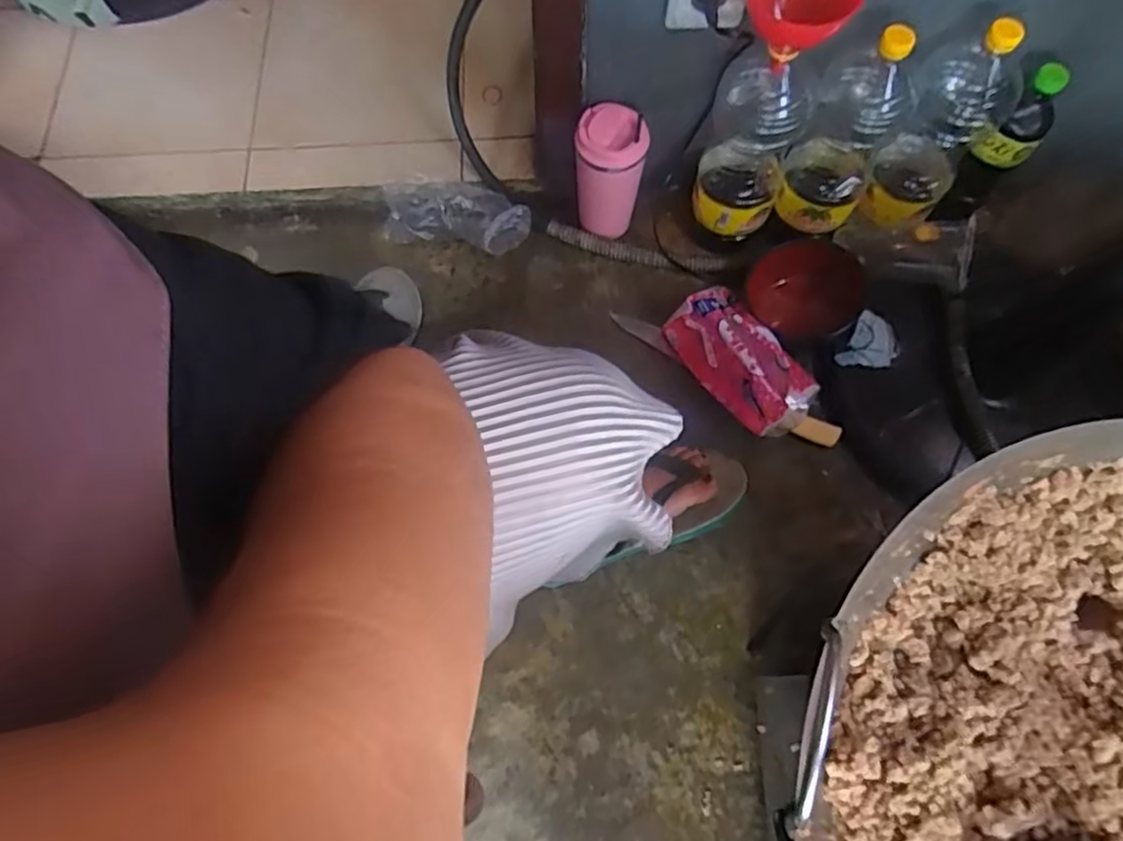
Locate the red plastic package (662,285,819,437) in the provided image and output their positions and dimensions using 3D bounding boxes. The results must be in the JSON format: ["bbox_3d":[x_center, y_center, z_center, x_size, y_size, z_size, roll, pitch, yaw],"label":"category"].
[{"bbox_3d":[0.222,-0.074,0.849,0.095,0.103,0.192,-37,74,-12],"label":"red plastic package"}]

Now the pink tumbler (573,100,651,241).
[{"bbox_3d":[0.059,-0.305,0.868,0.080,0.165,0.071,3,70,2],"label":"pink tumbler"}]

